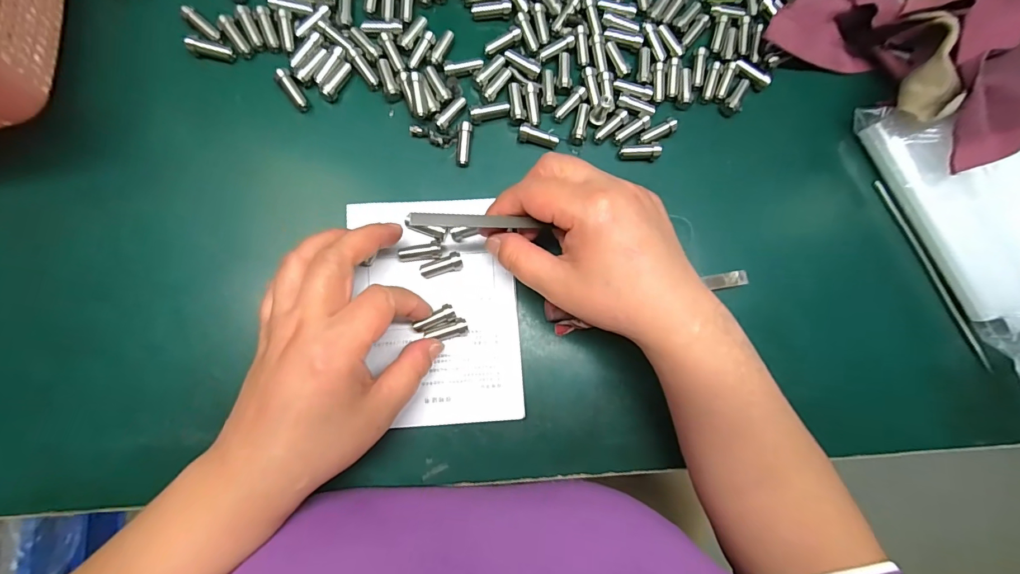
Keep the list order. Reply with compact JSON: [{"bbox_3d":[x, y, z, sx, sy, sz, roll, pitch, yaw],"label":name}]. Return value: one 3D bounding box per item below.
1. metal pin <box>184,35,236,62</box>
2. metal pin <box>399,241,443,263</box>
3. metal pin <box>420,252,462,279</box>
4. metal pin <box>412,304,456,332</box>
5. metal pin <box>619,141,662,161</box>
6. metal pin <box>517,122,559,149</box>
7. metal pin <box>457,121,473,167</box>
[{"bbox_3d":[-0.190,-0.151,0.279,0.027,0.011,0.009,13,83,-4],"label":"metal pin"},{"bbox_3d":[-0.056,-0.022,0.273,0.028,0.007,0.009,-11,85,-6],"label":"metal pin"},{"bbox_3d":[-0.043,-0.013,0.275,0.026,0.011,0.011,-16,86,-6],"label":"metal pin"},{"bbox_3d":[-0.046,0.020,0.268,0.027,0.004,0.009,-30,87,1],"label":"metal pin"},{"bbox_3d":[0.088,-0.091,0.296,0.027,0.008,0.011,-1,84,7],"label":"metal pin"},{"bbox_3d":[0.019,-0.099,0.291,0.027,0.010,0.010,14,83,-3],"label":"metal pin"},{"bbox_3d":[-0.030,-0.094,0.288,0.009,0.010,0.028,4,96,-5],"label":"metal pin"}]

